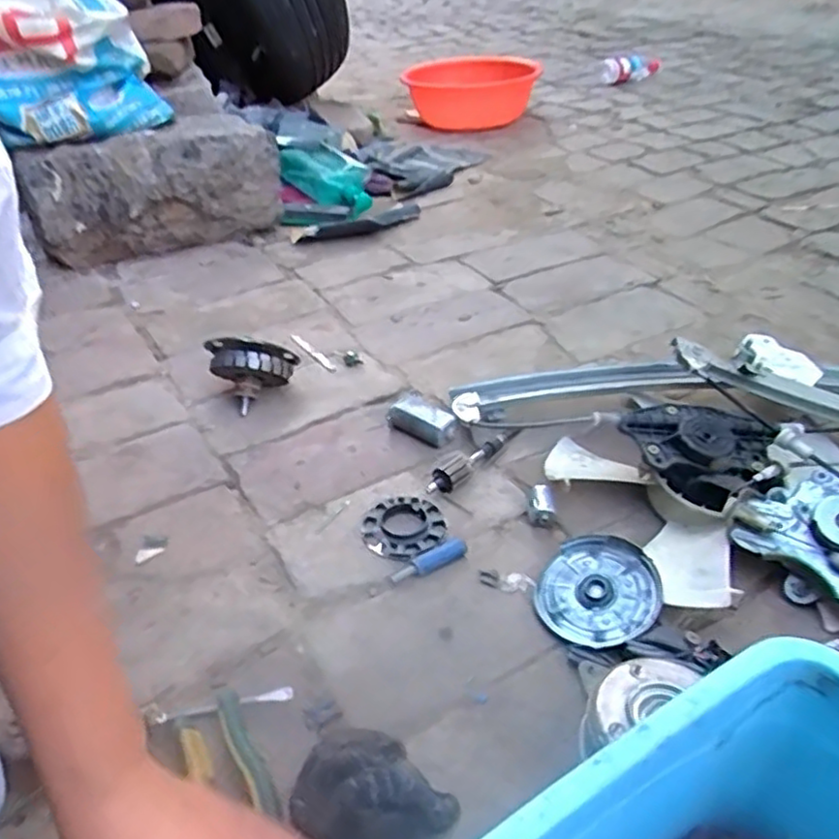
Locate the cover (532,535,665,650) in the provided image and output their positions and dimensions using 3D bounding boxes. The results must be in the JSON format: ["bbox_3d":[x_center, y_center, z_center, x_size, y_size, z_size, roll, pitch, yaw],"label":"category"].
[{"bbox_3d":[0.146,0.142,0.549,0.093,0.015,0.093,-13,44,13],"label":"cover"}]

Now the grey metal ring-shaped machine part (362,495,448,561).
[{"bbox_3d":[-0.014,0.097,0.622,0.074,0.007,0.074,-1,38,1],"label":"grey metal ring-shaped machine part"}]

